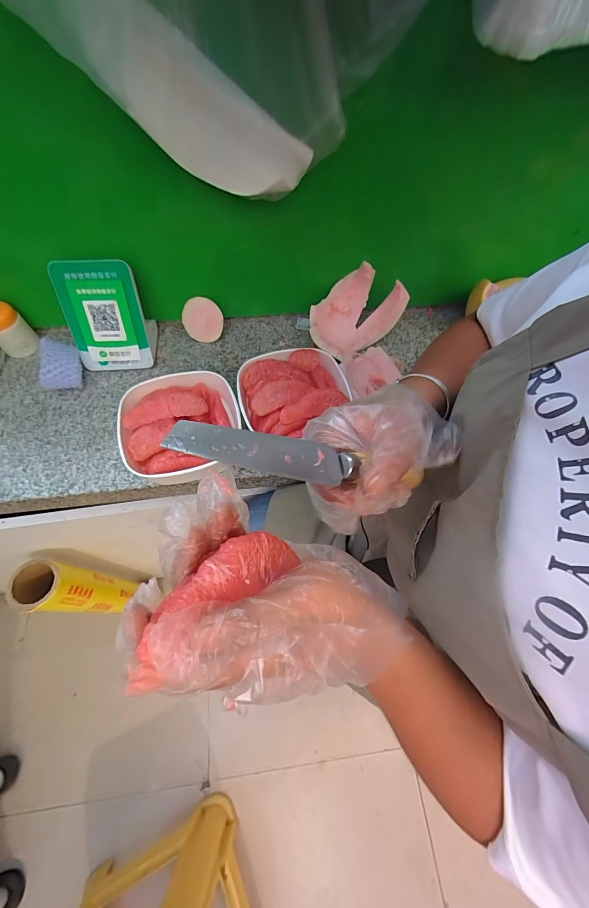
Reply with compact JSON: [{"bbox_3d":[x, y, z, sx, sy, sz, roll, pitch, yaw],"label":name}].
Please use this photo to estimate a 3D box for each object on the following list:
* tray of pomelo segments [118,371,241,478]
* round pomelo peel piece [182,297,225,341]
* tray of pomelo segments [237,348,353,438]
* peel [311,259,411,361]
[{"bbox_3d":[-0.164,-0.041,0.479,0.164,0.060,0.170,-8,64,-6],"label":"tray of pomelo segments"},{"bbox_3d":[-0.164,-0.241,0.582,0.067,0.077,0.025,-17,47,-13],"label":"round pomelo peel piece"},{"bbox_3d":[-0.001,-0.095,0.510,0.165,0.059,0.149,-19,65,-11],"label":"tray of pomelo segments"},{"bbox_3d":[0.096,-0.239,0.563,0.172,0.089,0.109,-40,71,-20],"label":"peel"}]

